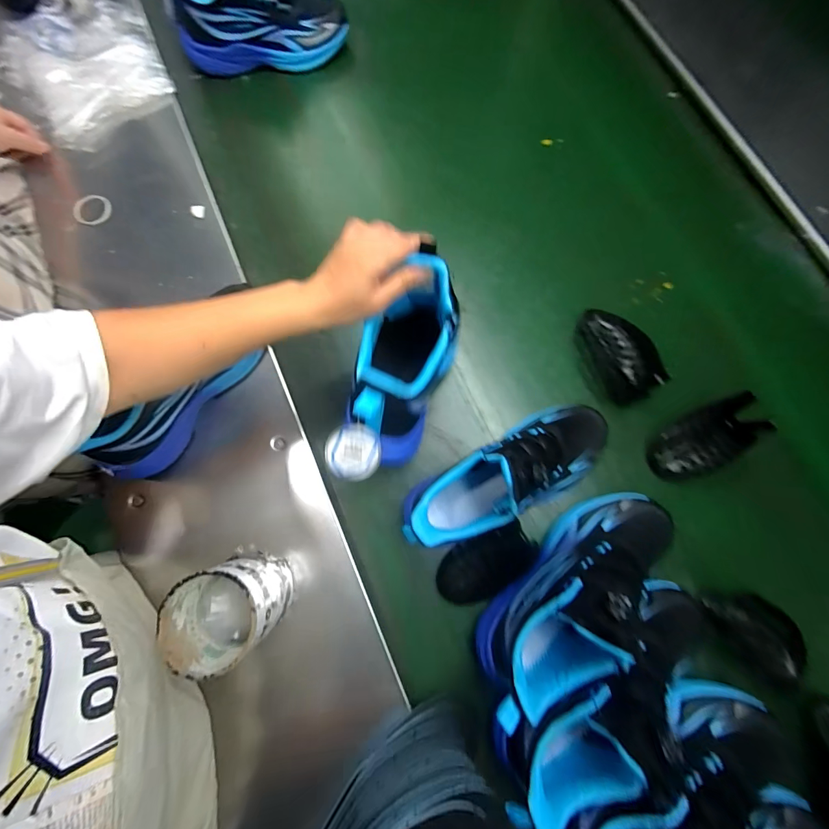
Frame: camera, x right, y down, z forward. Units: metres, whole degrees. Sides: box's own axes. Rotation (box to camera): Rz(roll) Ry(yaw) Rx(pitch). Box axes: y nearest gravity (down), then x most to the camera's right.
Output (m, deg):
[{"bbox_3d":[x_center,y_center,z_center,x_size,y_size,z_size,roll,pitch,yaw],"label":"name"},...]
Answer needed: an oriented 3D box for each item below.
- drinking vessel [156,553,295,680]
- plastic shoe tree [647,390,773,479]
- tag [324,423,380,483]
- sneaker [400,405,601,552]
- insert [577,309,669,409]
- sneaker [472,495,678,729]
[{"bbox_3d":[-0.172,0.185,0.370,0.080,0.111,0.077,0,76,-1],"label":"drinking vessel"},{"bbox_3d":[0.371,0.030,0.485,0.141,0.042,0.076,-25,78,-6],"label":"plastic shoe tree"},{"bbox_3d":[-0.055,0.035,0.347,0.048,0.005,0.053,-1,109,-10],"label":"tag"},{"bbox_3d":[0.113,0.065,0.420,0.261,0.145,0.091,-23,78,-18],"label":"sneaker"},{"bbox_3d":[0.281,-0.088,0.513,0.073,0.050,0.143,-19,78,-4],"label":"insert"},{"bbox_3d":[0.172,0.181,0.393,0.278,0.141,0.088,-40,80,-23],"label":"sneaker"}]

